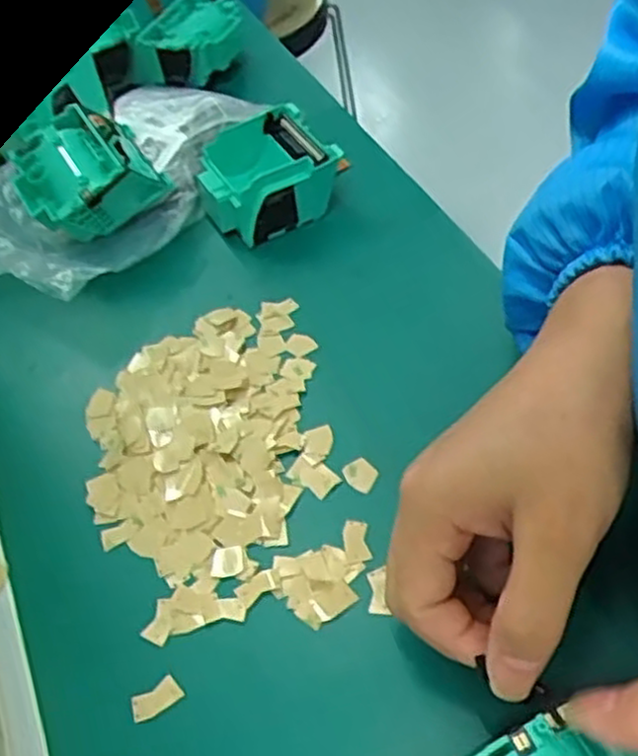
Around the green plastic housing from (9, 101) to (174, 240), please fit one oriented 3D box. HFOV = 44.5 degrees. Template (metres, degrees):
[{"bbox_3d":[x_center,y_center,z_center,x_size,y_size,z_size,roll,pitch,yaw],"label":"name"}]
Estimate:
[{"bbox_3d":[-0.140,-0.123,0.473,0.072,0.053,0.073,-29,58,-26],"label":"green plastic housing"}]

